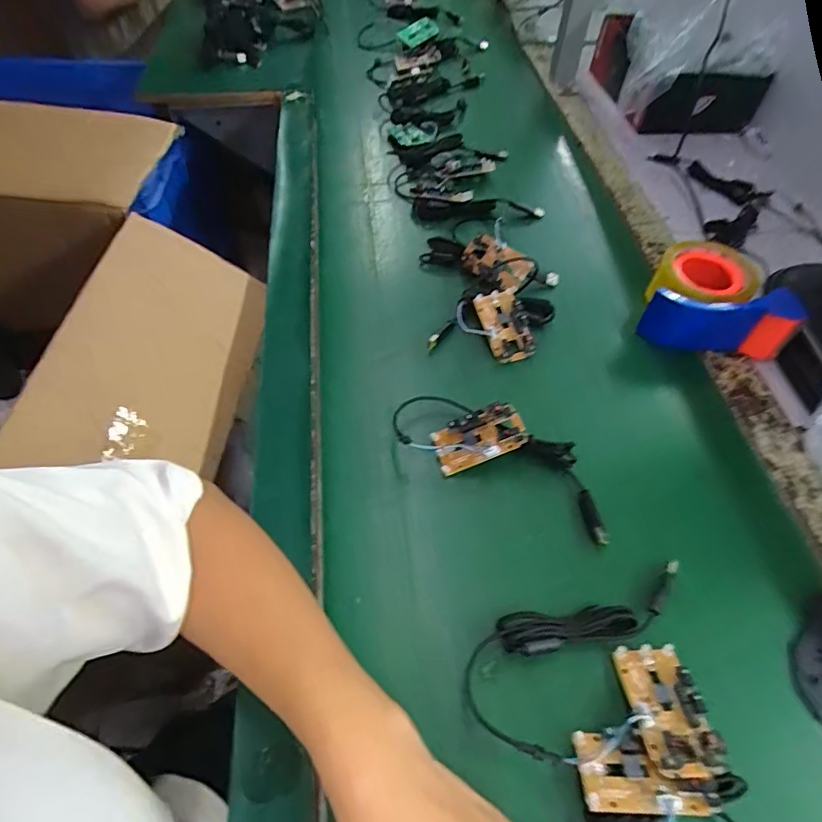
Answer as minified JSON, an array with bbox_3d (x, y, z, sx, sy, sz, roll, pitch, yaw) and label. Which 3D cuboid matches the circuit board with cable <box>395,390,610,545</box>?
[{"bbox_3d":[0.086,0.037,0.453,0.193,0.034,0.081,22,56,14],"label":"circuit board with cable"}]

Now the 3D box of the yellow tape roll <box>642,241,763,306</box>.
[{"bbox_3d":[0.324,-0.140,0.571,0.094,0.051,0.098,1,54,-1],"label":"yellow tape roll"}]

